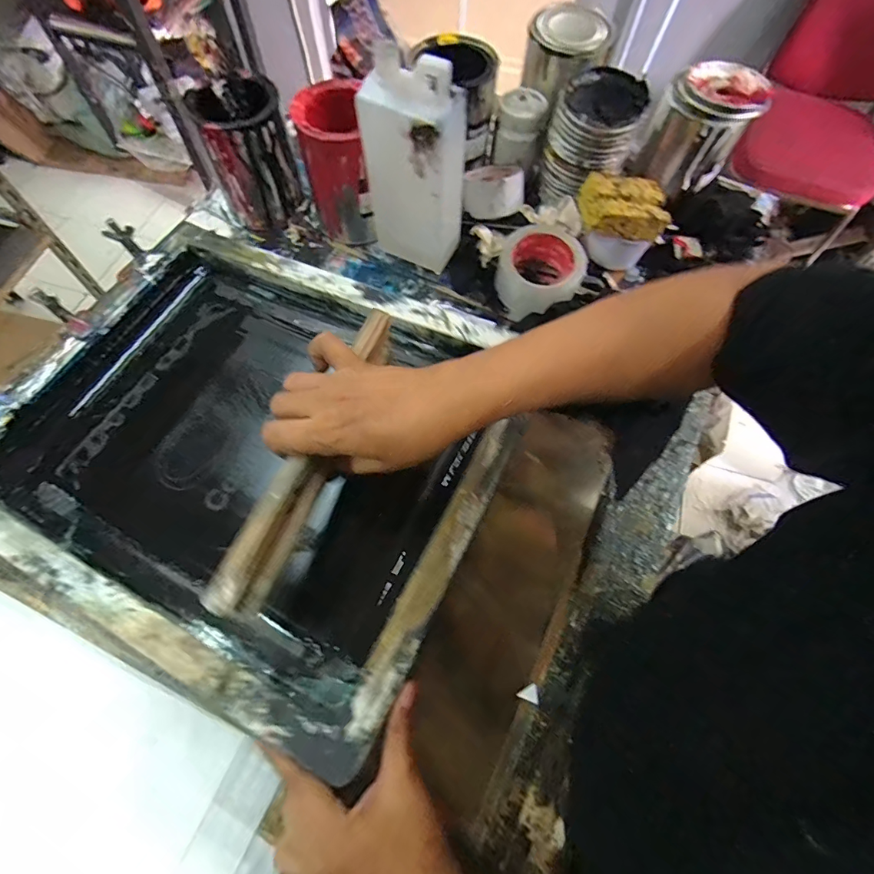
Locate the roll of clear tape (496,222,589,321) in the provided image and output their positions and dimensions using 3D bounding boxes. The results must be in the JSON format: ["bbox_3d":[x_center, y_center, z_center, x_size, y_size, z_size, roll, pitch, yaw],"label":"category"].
[{"bbox_3d":[0.132,-0.207,0.559,0.106,0.065,0.103,14,67,4],"label":"roll of clear tape"}]

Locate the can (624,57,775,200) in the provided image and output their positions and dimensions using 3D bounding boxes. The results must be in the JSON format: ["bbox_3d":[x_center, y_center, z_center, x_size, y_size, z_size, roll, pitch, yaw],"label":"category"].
[{"bbox_3d":[0.337,-0.410,0.582,0.119,0.138,0.105,27,69,10],"label":"can"}]

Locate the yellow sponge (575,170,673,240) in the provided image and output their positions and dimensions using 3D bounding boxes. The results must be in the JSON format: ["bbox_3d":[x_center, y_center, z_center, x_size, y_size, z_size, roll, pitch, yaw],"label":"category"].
[{"bbox_3d":[0.230,-0.283,0.548,0.103,0.035,0.077,4,67,0],"label":"yellow sponge"}]

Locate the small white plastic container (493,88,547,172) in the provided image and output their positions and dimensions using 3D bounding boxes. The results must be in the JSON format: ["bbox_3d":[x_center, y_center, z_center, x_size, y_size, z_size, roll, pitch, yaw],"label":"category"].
[{"bbox_3d":[0.112,-0.418,0.601,0.059,0.065,0.065,25,68,9],"label":"small white plastic container"}]

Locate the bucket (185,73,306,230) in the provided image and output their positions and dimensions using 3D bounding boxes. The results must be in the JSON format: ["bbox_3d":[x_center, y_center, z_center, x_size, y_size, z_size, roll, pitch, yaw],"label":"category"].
[{"bbox_3d":[-0.238,-0.366,0.573,0.096,0.135,0.092,1,67,-1],"label":"bucket"}]

